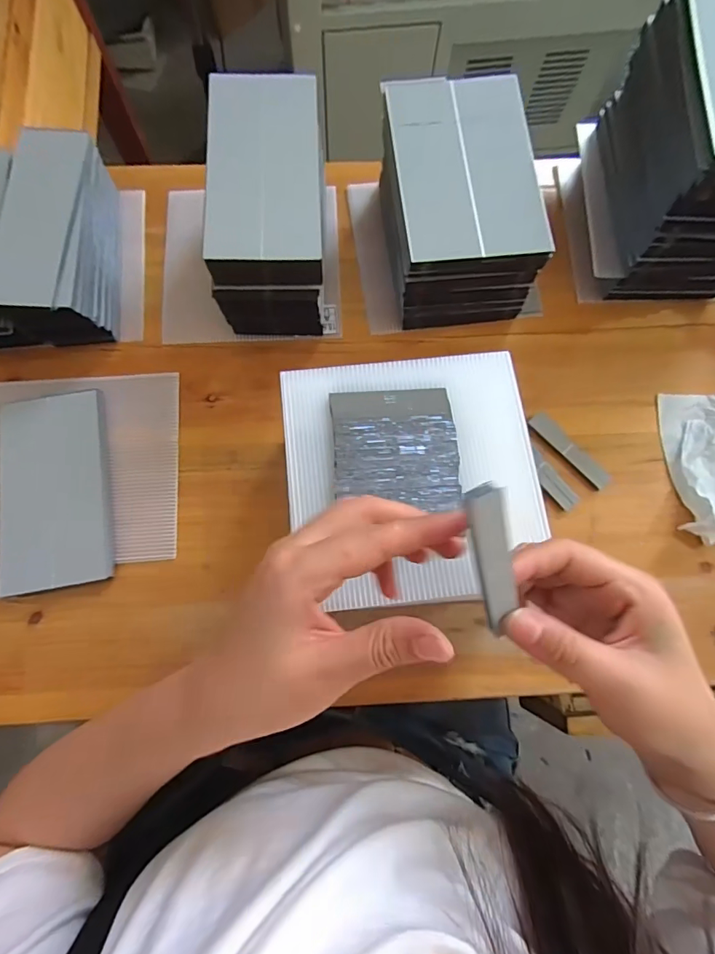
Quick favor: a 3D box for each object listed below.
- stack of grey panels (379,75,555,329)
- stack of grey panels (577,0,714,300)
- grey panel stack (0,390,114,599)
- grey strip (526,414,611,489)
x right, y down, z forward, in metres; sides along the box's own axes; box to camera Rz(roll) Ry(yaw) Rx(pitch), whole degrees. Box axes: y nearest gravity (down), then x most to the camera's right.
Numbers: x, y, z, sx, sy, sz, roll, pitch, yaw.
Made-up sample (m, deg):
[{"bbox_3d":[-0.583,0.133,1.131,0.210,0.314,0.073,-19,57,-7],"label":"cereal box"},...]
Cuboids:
[{"bbox_3d":[0.081,-0.223,0.400,0.113,0.098,0.166,-5,77,-3],"label":"stack of grey panels"},{"bbox_3d":[0.274,-0.257,0.385,0.119,0.165,0.167,-3,77,-2],"label":"stack of grey panels"},{"bbox_3d":[-0.243,0.011,0.379,0.082,0.014,0.156,-10,77,-4],"label":"grey panel stack"},{"bbox_3d":[0.183,-0.024,0.404,0.020,0.006,0.081,-42,81,-10],"label":"grey strip"}]

